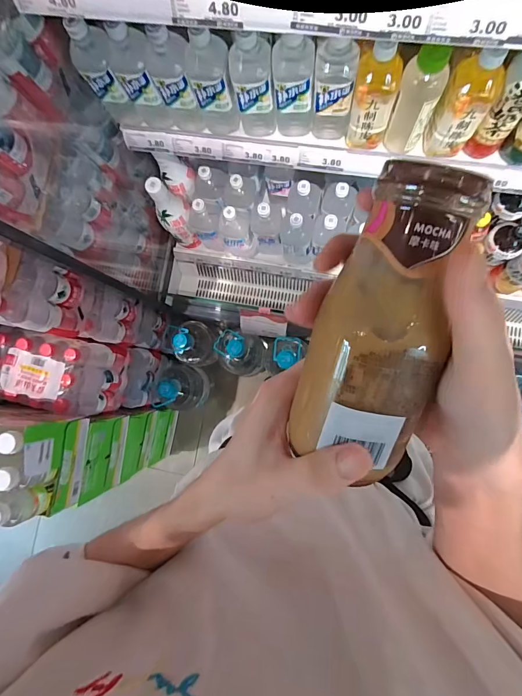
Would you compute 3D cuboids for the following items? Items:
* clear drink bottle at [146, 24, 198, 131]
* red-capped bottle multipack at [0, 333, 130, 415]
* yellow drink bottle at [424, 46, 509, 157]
[{"bbox_3d":[-0.149,-0.458,0.635,0.076,0.188,0.055,17,88,8],"label":"clear drink bottle"},{"bbox_3d":[-0.513,0.058,0.964,0.232,0.230,0.177,13,87,7],"label":"red-capped bottle multipack"},{"bbox_3d":[0.313,-0.372,0.574,0.075,0.171,0.061,31,90,8],"label":"yellow drink bottle"}]

